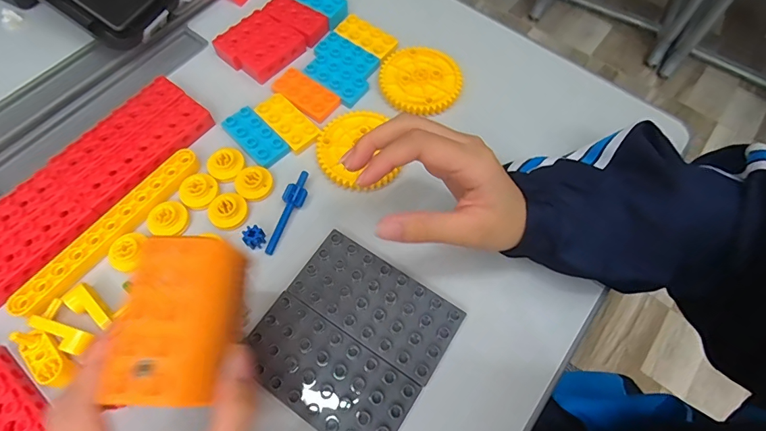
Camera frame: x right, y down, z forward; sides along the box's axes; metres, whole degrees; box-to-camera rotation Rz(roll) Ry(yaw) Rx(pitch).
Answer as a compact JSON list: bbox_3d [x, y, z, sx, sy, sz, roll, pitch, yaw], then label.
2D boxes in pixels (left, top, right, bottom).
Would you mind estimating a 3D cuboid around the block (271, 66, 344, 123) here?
[{"bbox_3d":[-0.075,-0.118,0.409,0.064,0.008,0.033,35,69,14],"label":"block"}]

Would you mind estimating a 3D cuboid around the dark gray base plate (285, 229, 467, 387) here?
[{"bbox_3d":[-0.005,0.068,0.328,0.123,0.012,0.064,32,69,13],"label":"dark gray base plate"}]

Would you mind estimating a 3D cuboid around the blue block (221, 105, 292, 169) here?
[{"bbox_3d":[-0.117,-0.073,0.387,0.032,0.010,0.062,-42,72,-18],"label":"blue block"}]

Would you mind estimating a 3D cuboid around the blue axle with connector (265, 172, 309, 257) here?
[{"bbox_3d":[-0.081,-0.003,0.360,0.016,0.011,0.076,22,79,9],"label":"blue axle with connector"}]

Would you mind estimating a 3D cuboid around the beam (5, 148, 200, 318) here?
[{"bbox_3d":[-0.222,0.009,0.347,0.023,0.011,0.173,34,69,13],"label":"beam"}]

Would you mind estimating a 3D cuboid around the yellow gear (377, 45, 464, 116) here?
[{"bbox_3d":[0.037,-0.134,0.415,0.080,0.009,0.074,18,66,7],"label":"yellow gear"}]

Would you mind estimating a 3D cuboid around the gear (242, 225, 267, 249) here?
[{"bbox_3d":[-0.105,0.018,0.346,0.016,0.012,0.016,0,65,-1],"label":"gear"}]

